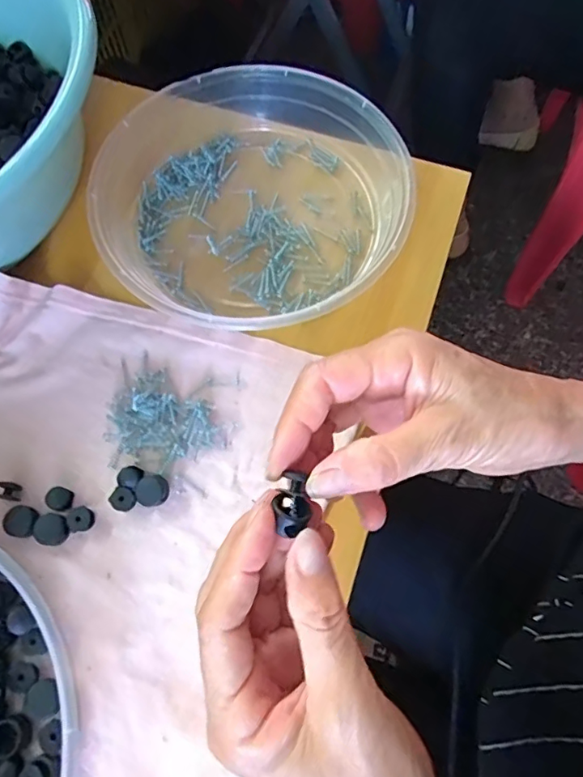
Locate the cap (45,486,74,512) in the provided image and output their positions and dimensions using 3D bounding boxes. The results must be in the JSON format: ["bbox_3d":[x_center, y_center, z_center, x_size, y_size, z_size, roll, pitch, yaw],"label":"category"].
[{"bbox_3d":[-0.132,0.062,0.295,0.014,0.004,0.013,0,69,-1],"label":"cap"}]

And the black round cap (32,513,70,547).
[{"bbox_3d":[-0.133,0.078,0.290,0.019,0.004,0.017,28,72,10],"label":"black round cap"}]

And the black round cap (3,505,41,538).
[{"bbox_3d":[-0.151,0.073,0.289,0.017,0.004,0.017,0,69,-1],"label":"black round cap"}]

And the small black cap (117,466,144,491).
[{"bbox_3d":[-0.092,0.051,0.299,0.014,0.005,0.013,0,69,-1],"label":"small black cap"}]

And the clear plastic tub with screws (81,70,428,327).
[{"bbox_3d":[-0.024,-0.132,0.352,0.196,0.040,0.183,0,69,-1],"label":"clear plastic tub with screws"}]

